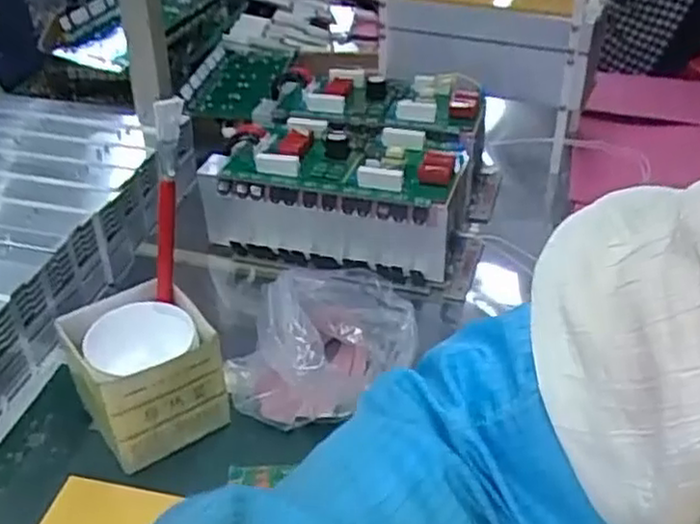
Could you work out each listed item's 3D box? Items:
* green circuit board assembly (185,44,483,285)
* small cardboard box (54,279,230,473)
[{"bbox_3d":[0.003,-0.130,0.909,0.300,0.109,0.289,9,37,11],"label":"green circuit board assembly"},{"bbox_3d":[-0.185,0.100,0.663,0.107,0.108,0.116,-23,42,-29],"label":"small cardboard box"}]

